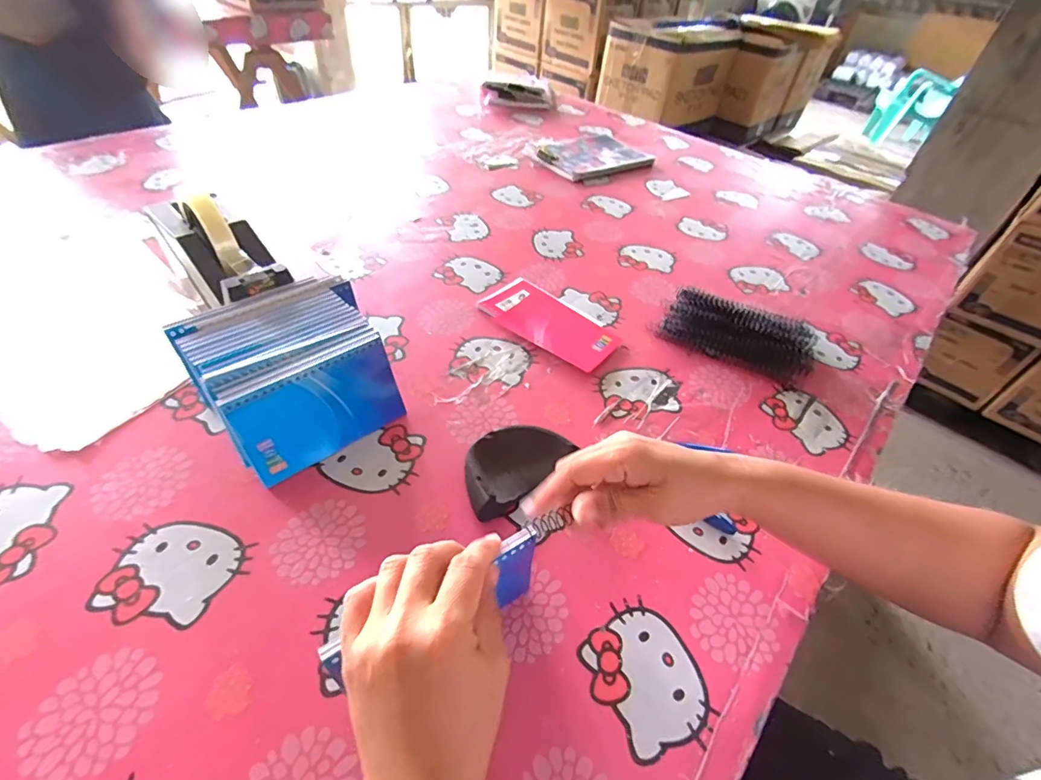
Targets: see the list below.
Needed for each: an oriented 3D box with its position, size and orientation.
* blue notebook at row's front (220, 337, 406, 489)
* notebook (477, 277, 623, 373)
[{"bbox_3d":[-0.163,0.016,0.399,0.131,0.077,0.004,-30,32,-31],"label":"blue notebook at row's front"},{"bbox_3d":[0.035,-0.082,0.564,0.168,0.008,0.090,34,52,24],"label":"notebook"}]

